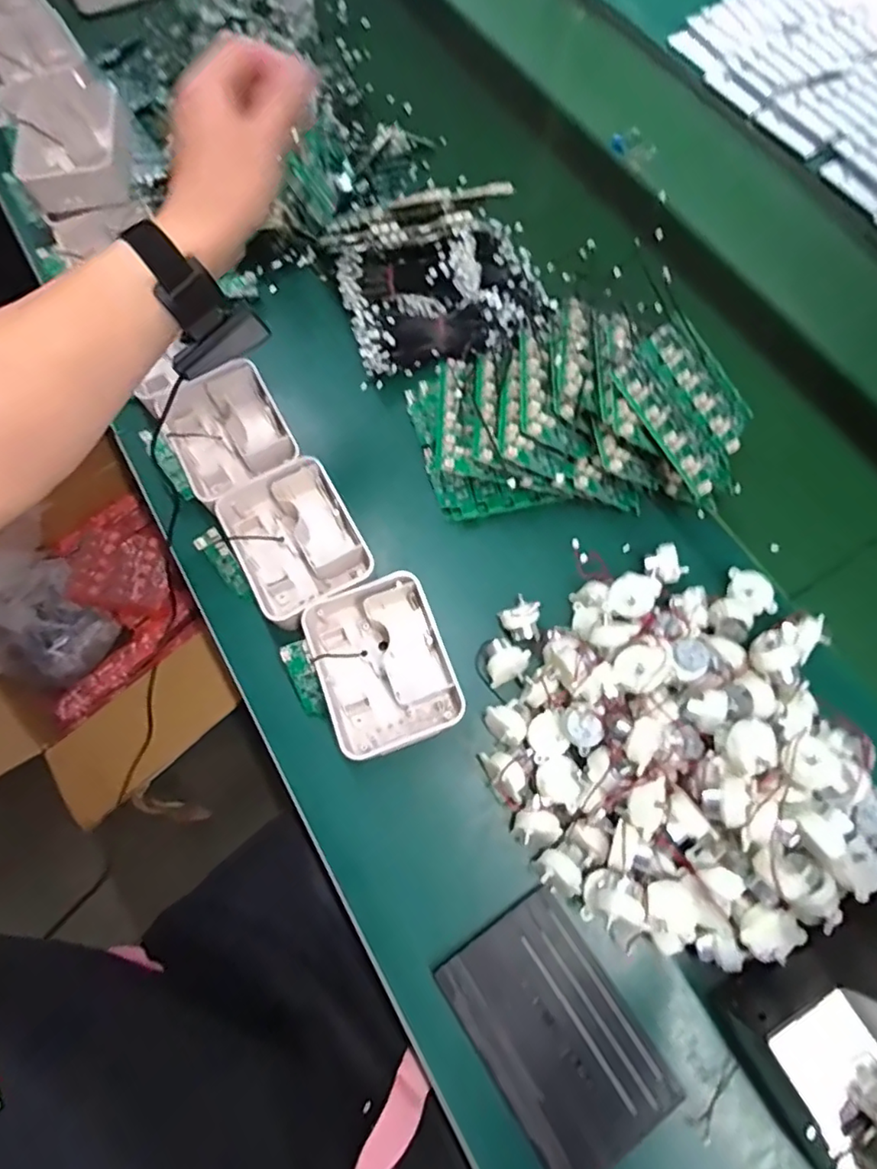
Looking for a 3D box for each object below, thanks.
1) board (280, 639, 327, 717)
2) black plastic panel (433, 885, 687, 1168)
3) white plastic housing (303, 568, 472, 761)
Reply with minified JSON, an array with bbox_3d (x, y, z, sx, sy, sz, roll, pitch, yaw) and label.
[{"bbox_3d":[-0.107,0.078,0.460,0.021,0.006,0.066,-17,108,-7],"label":"board"},{"bbox_3d":[0.080,0.303,0.388,0.100,0.010,0.149,-32,74,-12],"label":"black plastic panel"},{"bbox_3d":[-0.045,0.063,0.462,0.104,0.036,0.128,-19,71,-8],"label":"white plastic housing"}]

